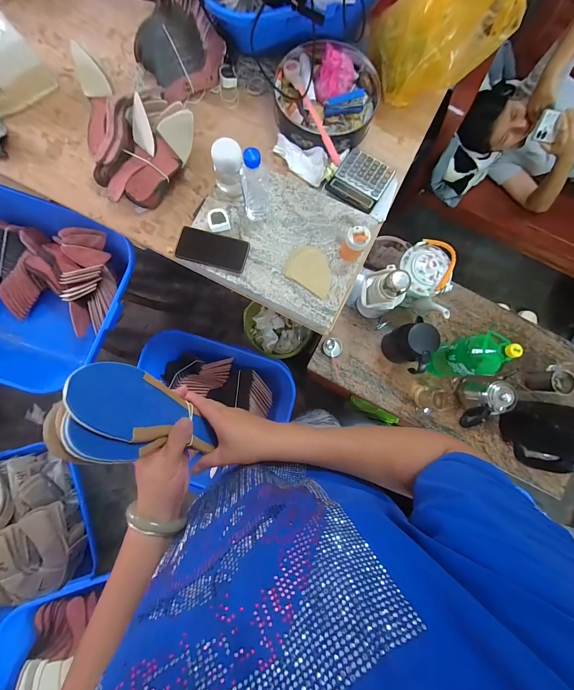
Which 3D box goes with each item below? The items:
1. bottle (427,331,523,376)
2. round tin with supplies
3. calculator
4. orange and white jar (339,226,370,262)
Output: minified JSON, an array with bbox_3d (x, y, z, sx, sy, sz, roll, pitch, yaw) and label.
[{"bbox_3d":[0.476,0.039,0.807,0.095,0.335,0.113,-6,83,-3],"label":"bottle"},{"bbox_3d":[0.103,-0.638,0.735,0.258,0.089,0.258,0,83,-2],"label":"round tin with supplies"},{"bbox_3d":[0.194,-0.430,0.757,0.131,0.031,0.168,32,83,2],"label":"calculator"},{"bbox_3d":[0.151,-0.225,0.658,0.049,0.085,0.050,0,83,-2],"label":"orange and white jar"}]

